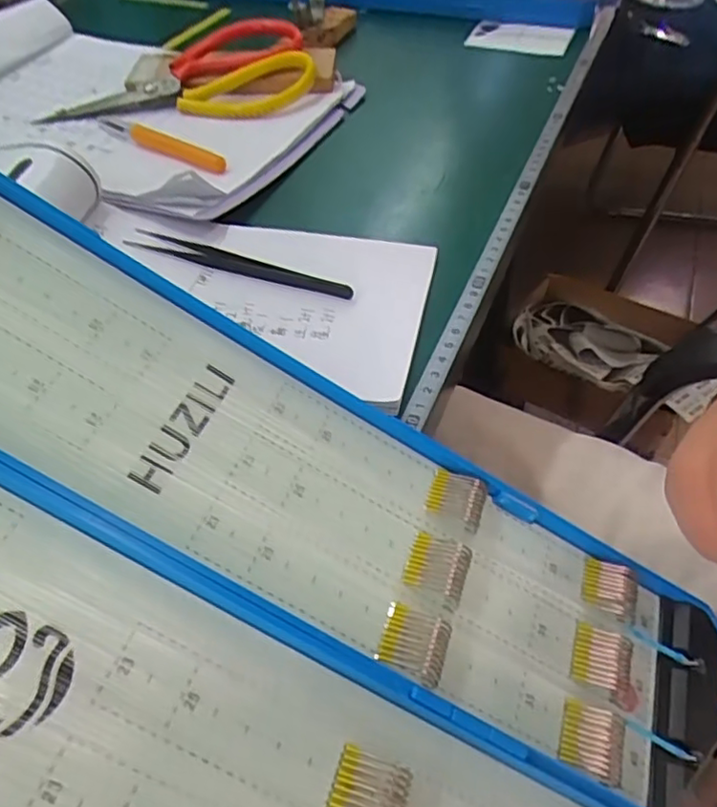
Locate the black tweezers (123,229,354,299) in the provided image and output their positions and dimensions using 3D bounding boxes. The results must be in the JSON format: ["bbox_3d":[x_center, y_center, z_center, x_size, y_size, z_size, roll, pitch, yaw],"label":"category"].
[{"bbox_3d":[-0.064,-0.074,0.329,0.130,0.007,0.014,16,51,16],"label":"black tweezers"}]

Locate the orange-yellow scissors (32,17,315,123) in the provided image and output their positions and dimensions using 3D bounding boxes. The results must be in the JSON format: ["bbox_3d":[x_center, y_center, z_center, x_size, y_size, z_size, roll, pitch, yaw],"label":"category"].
[{"bbox_3d":[-0.135,-0.255,0.471,0.193,0.030,0.122,-8,48,-5],"label":"orange-yellow scissors"}]

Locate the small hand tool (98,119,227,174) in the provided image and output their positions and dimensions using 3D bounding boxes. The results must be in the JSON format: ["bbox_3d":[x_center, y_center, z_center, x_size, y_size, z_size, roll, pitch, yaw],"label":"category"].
[{"bbox_3d":[-0.136,-0.175,0.417,0.132,0.012,0.013,33,57,28],"label":"small hand tool"}]

